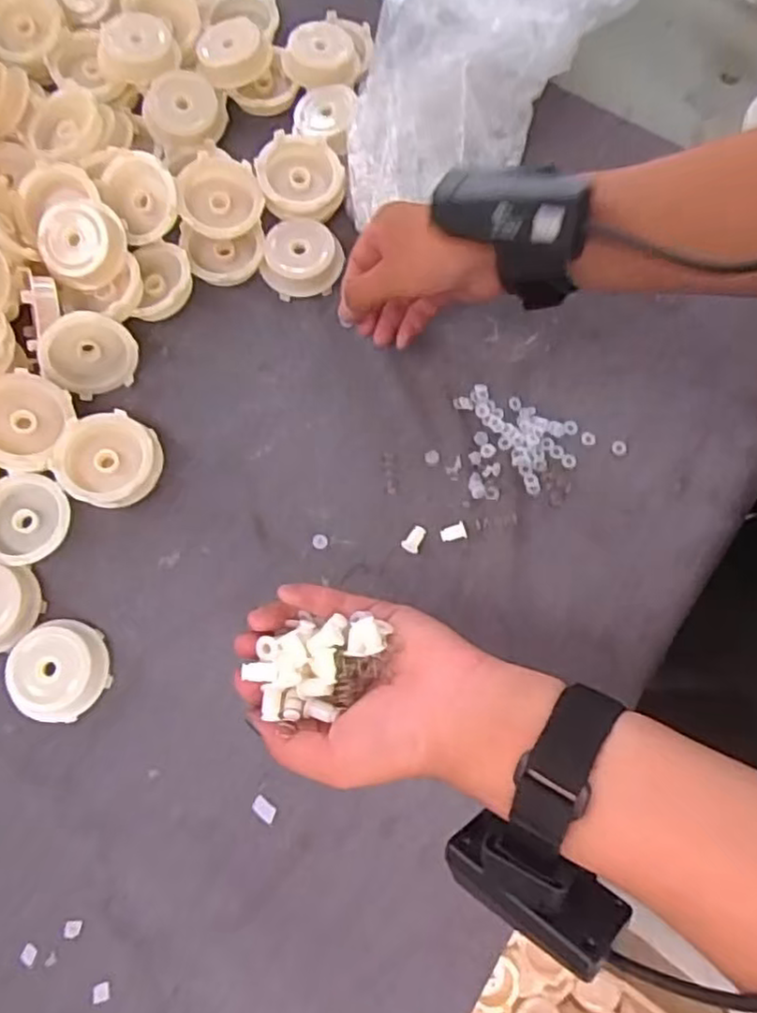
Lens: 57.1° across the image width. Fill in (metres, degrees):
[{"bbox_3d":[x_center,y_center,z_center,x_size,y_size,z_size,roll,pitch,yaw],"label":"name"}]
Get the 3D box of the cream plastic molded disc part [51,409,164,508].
[{"bbox_3d":[-0.167,-0.030,0.430,0.059,0.016,0.059,0,90,-12],"label":"cream plastic molded disc part"}]

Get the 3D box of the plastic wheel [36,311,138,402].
[{"bbox_3d":[-0.186,-0.098,0.450,0.057,0.053,0.018,-19,43,-6],"label":"plastic wheel"}]

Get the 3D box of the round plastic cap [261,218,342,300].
[{"bbox_3d":[-0.053,-0.173,0.477,0.049,0.030,0.053,15,75,3],"label":"round plastic cap"}]

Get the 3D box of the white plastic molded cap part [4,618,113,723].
[{"bbox_3d":[-0.186,0.095,0.407,0.053,0.018,0.055,0,75,-1],"label":"white plastic molded cap part"}]

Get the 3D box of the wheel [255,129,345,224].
[{"bbox_3d":[-0.054,-0.230,0.490,0.058,0.024,0.061,0,75,-1],"label":"wheel"}]

